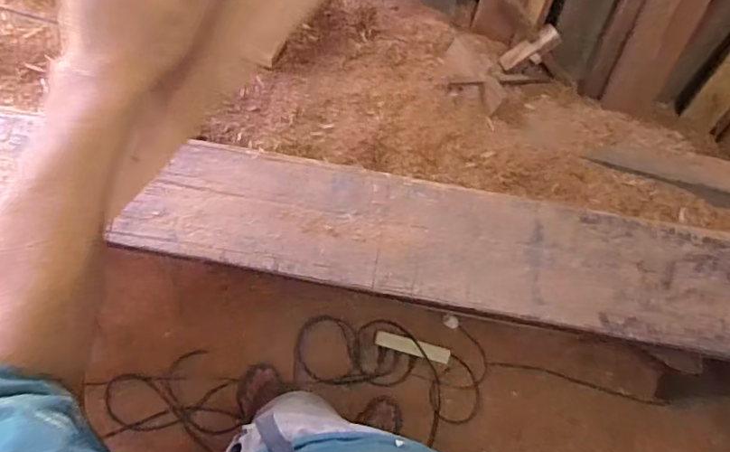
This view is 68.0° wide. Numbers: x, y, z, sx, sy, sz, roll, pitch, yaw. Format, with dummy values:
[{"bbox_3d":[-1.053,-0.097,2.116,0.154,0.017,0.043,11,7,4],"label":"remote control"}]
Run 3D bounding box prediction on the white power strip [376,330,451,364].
[{"bbox_3d":[0.134,0.339,1.521,0.208,0.019,0.043,12,92,14],"label":"white power strip"}]

